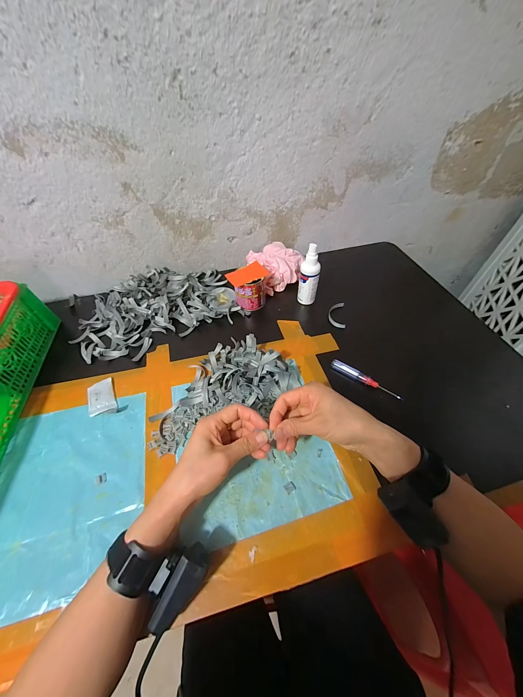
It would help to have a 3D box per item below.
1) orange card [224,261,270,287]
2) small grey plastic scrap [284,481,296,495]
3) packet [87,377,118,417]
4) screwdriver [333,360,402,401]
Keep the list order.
[{"bbox_3d":[-0.027,-0.150,0.499,0.077,0.006,0.050,-33,63,-18],"label":"orange card"},{"bbox_3d":[0.038,0.183,0.324,0.014,0.004,0.012,-28,56,-18],"label":"small grey plastic scrap"},{"bbox_3d":[-0.265,0.082,0.409,0.039,0.012,0.073,-27,55,-17],"label":"packet"},{"bbox_3d":[0.175,0.052,0.415,0.118,0.013,0.014,29,59,23],"label":"screwdriver"}]

